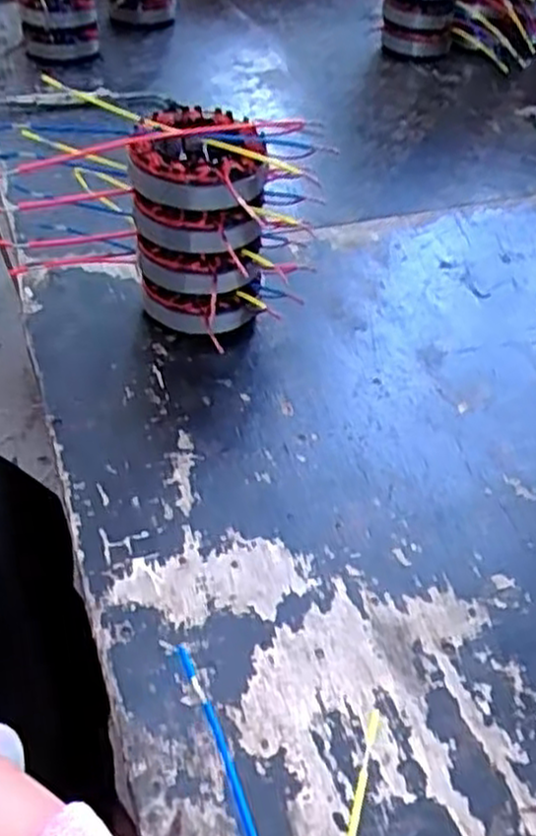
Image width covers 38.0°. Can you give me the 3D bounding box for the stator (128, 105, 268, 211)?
[{"bbox_3d":[-0.046,-0.162,0.496,0.084,0.039,0.089,-3,44,-5],"label":"stator"}]

